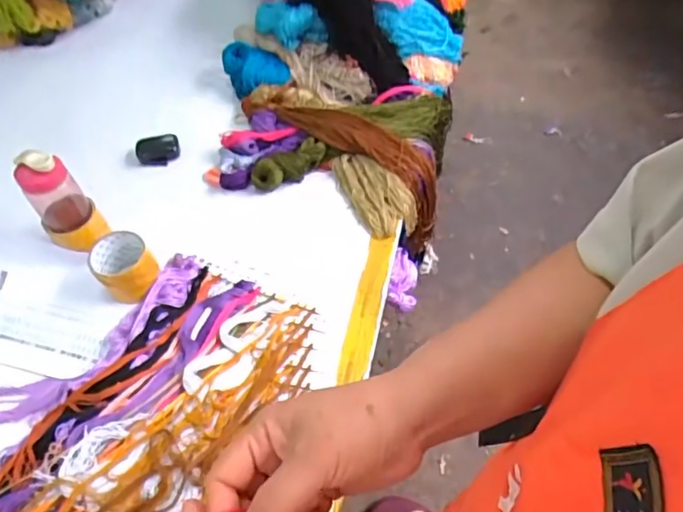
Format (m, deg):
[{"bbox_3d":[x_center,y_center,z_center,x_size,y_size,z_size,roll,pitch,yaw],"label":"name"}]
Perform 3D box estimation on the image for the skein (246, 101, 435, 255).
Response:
[{"bbox_3d":[-0.011,-0.207,1.011,0.397,0.145,0.104,34,61,1],"label":"skein"}]

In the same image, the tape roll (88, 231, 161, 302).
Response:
[{"bbox_3d":[-0.324,0.016,0.830,0.079,0.068,0.087,-37,61,-21],"label":"tape roll"}]

